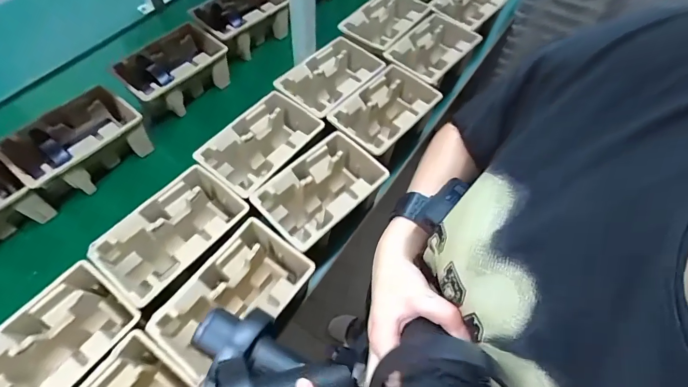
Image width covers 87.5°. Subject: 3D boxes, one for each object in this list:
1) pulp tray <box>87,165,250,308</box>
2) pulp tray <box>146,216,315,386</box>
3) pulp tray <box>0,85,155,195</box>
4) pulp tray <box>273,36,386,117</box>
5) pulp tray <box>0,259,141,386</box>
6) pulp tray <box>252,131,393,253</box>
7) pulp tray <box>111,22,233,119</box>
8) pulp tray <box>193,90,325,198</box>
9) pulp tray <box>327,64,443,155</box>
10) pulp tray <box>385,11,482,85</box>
[{"bbox_3d":[-0.287,0.077,0.627,0.146,0.092,0.231,34,65,14],"label":"pulp tray"},{"bbox_3d":[-0.169,0.177,0.587,0.141,0.104,0.231,34,65,14],"label":"pulp tray"},{"bbox_3d":[-0.520,-0.094,0.718,0.228,0.099,0.142,-40,70,-21],"label":"pulp tray"},{"bbox_3d":[-0.026,-0.248,0.816,0.144,0.081,0.232,35,65,15],"label":"pulp tray"},{"bbox_3d":[-0.419,0.233,0.526,0.148,0.091,0.237,35,65,15],"label":"pulp tray"},{"bbox_3d":[-0.042,0.004,0.686,0.140,0.109,0.223,40,66,17],"label":"pulp tray"},{"bbox_3d":[-0.383,-0.278,0.824,0.146,0.119,0.229,40,67,17],"label":"pulp tray"},{"bbox_3d":[-0.160,-0.083,0.730,0.145,0.101,0.227,36,65,15],"label":"pulp tray"},{"bbox_3d":[0.087,-0.164,0.793,0.143,0.104,0.236,41,67,17],"label":"pulp tray"},{"bbox_3d":[0.209,-0.344,0.884,0.143,0.065,0.227,39,66,17],"label":"pulp tray"}]

